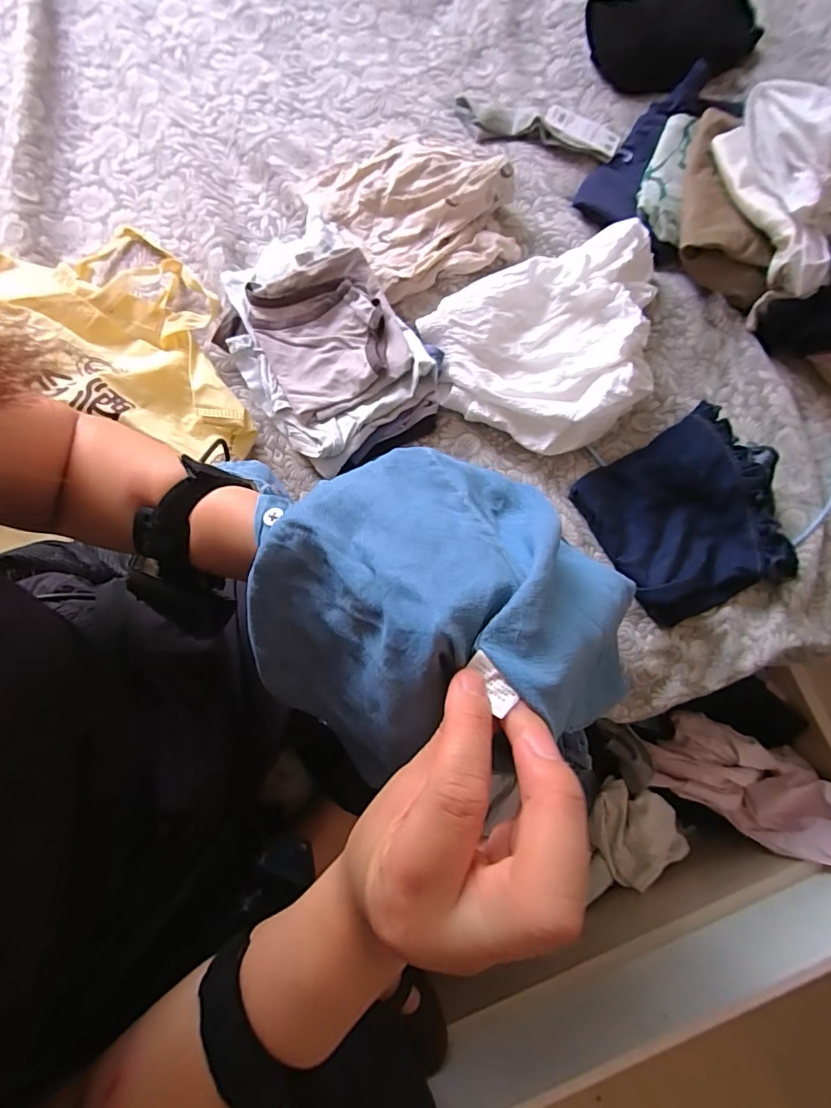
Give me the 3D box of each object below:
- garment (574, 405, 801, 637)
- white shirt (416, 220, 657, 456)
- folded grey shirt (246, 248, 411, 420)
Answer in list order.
[{"bbox_3d":[0.311,-0.039,0.545,0.201,0.044,0.206,-29,80,-2],"label":"garment"},{"bbox_3d":[0.167,-0.241,0.560,0.288,0.056,0.233,-16,76,-3],"label":"white shirt"},{"bbox_3d":[-0.098,-0.252,0.553,0.149,0.034,0.173,-27,80,-2],"label":"folded grey shirt"}]

